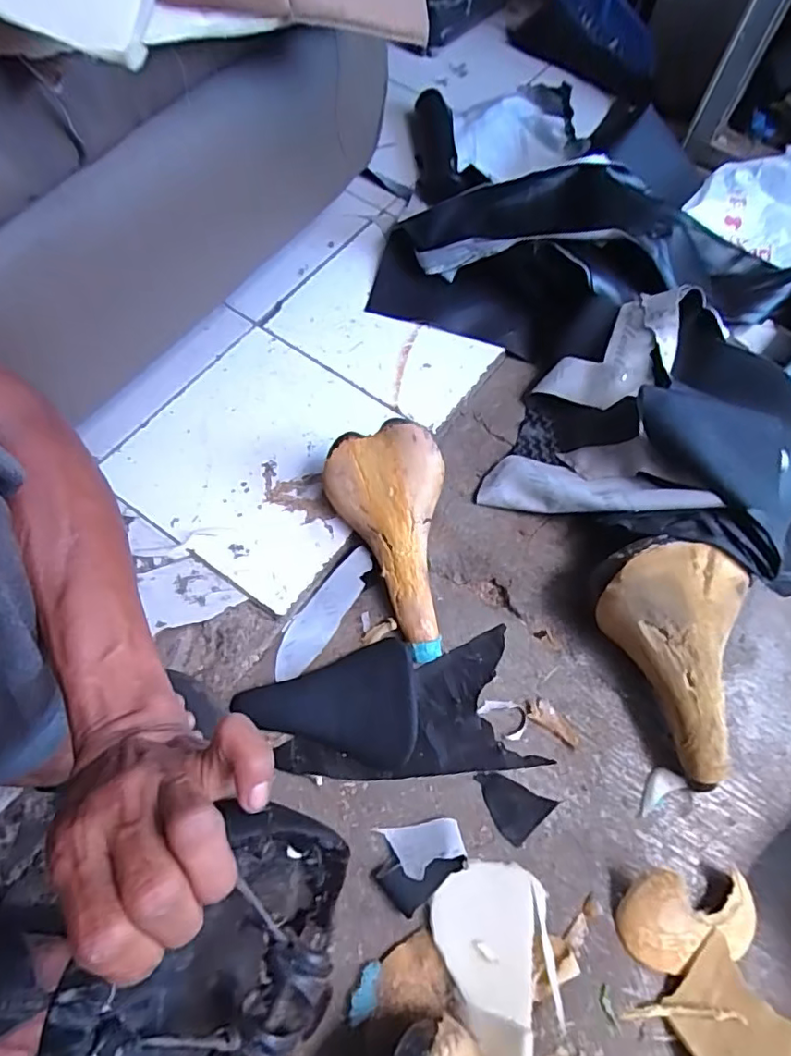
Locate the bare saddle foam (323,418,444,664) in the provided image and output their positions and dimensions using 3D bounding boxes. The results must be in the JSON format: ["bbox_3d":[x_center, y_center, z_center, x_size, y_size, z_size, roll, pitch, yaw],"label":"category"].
[{"bbox_3d":[0.004,0.015,0.612,0.121,0.058,0.248,-12,83,-8],"label":"bare saddle foam"}]

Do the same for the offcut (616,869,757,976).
[{"bbox_3d":[0.260,0.345,0.491,0.119,0.049,0.079,7,66,0],"label":"offcut"}]

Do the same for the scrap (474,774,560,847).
[{"bbox_3d":[0.112,0.262,0.546,0.055,0.004,0.068,-39,74,-17],"label":"scrap"}]

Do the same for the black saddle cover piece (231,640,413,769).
[{"bbox_3d":[-0.059,0.178,0.547,0.161,0.038,0.118,-9,67,-7],"label":"black saddle cover piece"}]

